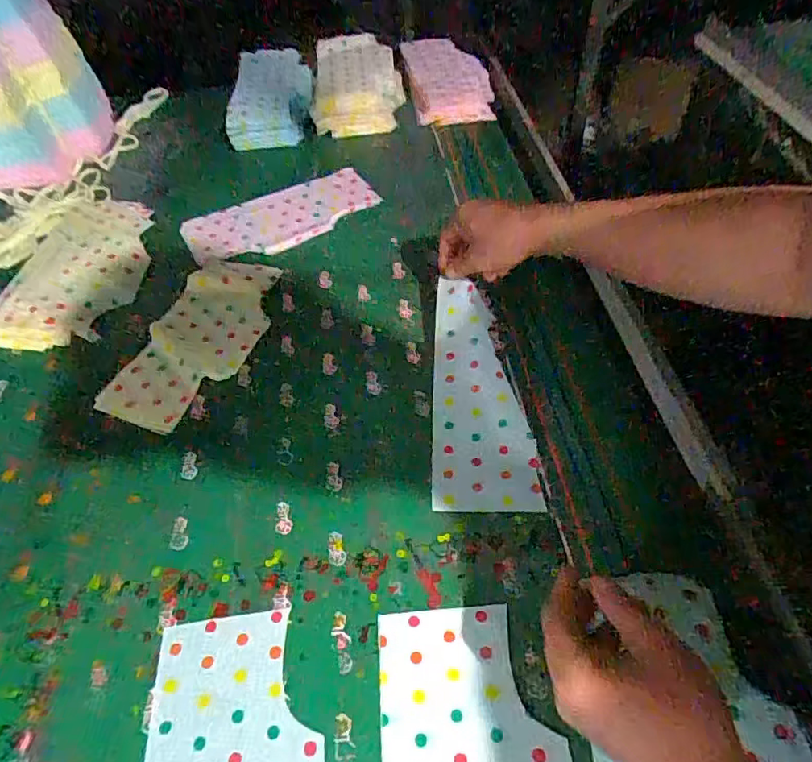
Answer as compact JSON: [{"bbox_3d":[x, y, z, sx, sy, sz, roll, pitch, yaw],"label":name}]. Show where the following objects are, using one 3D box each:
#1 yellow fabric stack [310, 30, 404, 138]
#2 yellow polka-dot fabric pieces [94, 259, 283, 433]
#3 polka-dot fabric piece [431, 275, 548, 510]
[{"bbox_3d":[-0.088,-0.561,1.011,0.163,0.071,0.233,-4,53,1],"label":"yellow fabric stack"},{"bbox_3d":[-0.256,-0.063,0.686,0.139,0.011,0.275,11,54,14],"label":"yellow polka-dot fabric pieces"},{"bbox_3d":[0.072,0.008,0.592,0.105,0.018,0.271,-7,61,1],"label":"polka-dot fabric piece"}]

